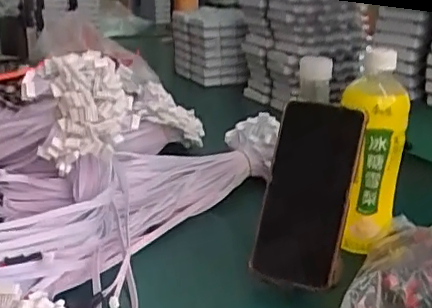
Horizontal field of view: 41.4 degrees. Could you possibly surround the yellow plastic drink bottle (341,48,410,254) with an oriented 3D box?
[{"bbox_3d":[0.152,0.002,0.556,0.060,0.193,0.061,0,21,1],"label":"yellow plastic drink bottle"}]

